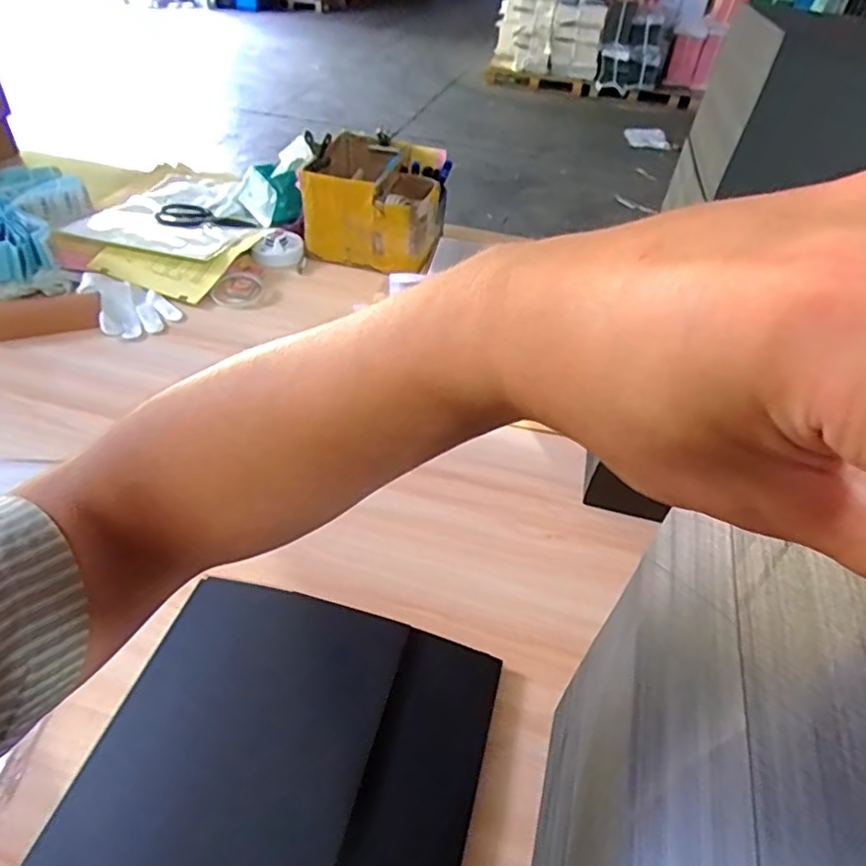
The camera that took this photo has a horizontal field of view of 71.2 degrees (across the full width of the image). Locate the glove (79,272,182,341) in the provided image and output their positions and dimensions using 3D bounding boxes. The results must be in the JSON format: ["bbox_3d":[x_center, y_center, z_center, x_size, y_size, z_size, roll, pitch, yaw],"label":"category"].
[{"bbox_3d":[-0.469,-0.193,0.911,0.150,0.036,0.105,23,46,18],"label":"glove"}]

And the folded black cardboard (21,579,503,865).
[{"bbox_3d":[-0.119,0.267,0.463,0.293,0.026,0.287,13,44,8],"label":"folded black cardboard"}]

